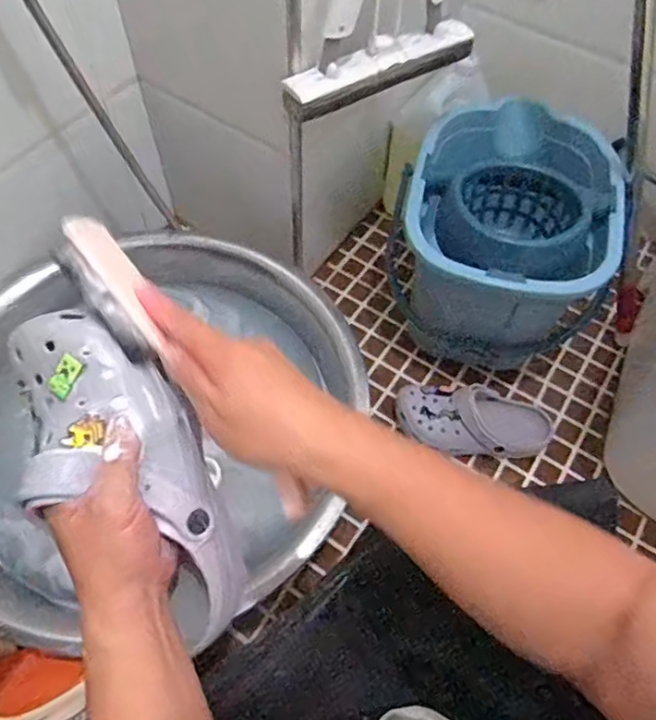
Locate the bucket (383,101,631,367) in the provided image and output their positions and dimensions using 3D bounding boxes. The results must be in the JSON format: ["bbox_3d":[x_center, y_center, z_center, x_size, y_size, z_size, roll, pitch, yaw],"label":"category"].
[{"bbox_3d":[0.299,-0.198,0.941,0.315,0.312,0.332,-40,68,-23],"label":"bucket"}]

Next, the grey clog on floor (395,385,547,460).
[{"bbox_3d":[0.234,0.096,0.899,0.250,0.082,0.111,7,59,2],"label":"grey clog on floor"}]

